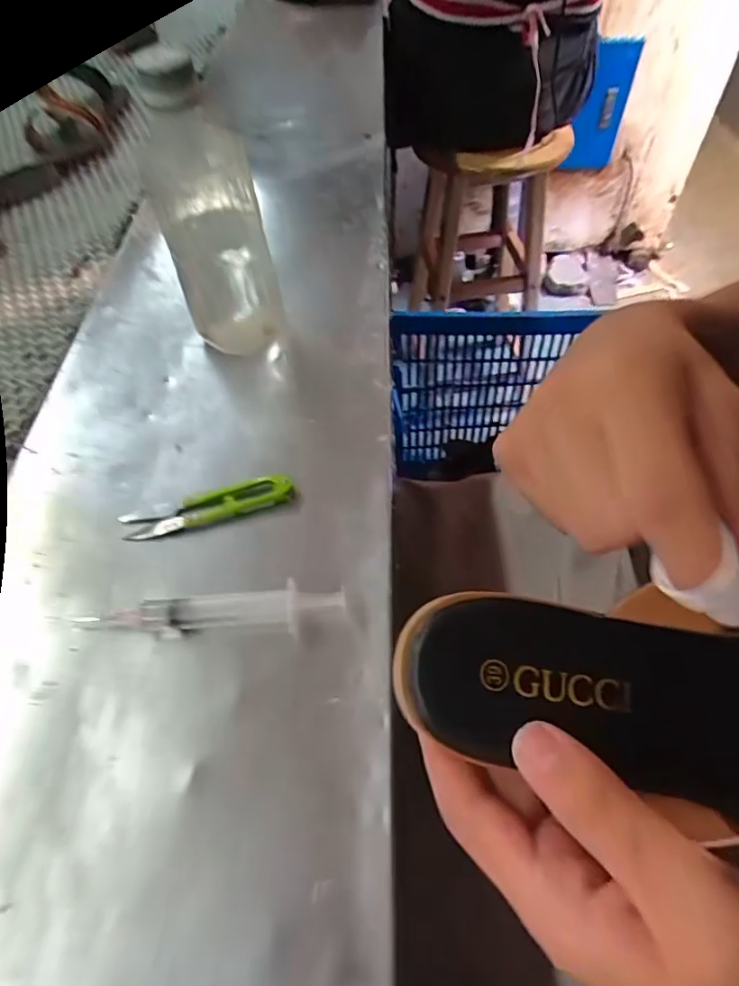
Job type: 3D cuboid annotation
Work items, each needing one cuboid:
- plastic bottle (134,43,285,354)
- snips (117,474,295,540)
[{"bbox_3d":[-0.100,-0.179,0.337,0.064,0.173,0.069,-8,56,-4],"label":"plastic bottle"},{"bbox_3d":[-0.097,0.007,0.312,0.101,0.009,0.023,-15,57,-9],"label":"snips"}]

